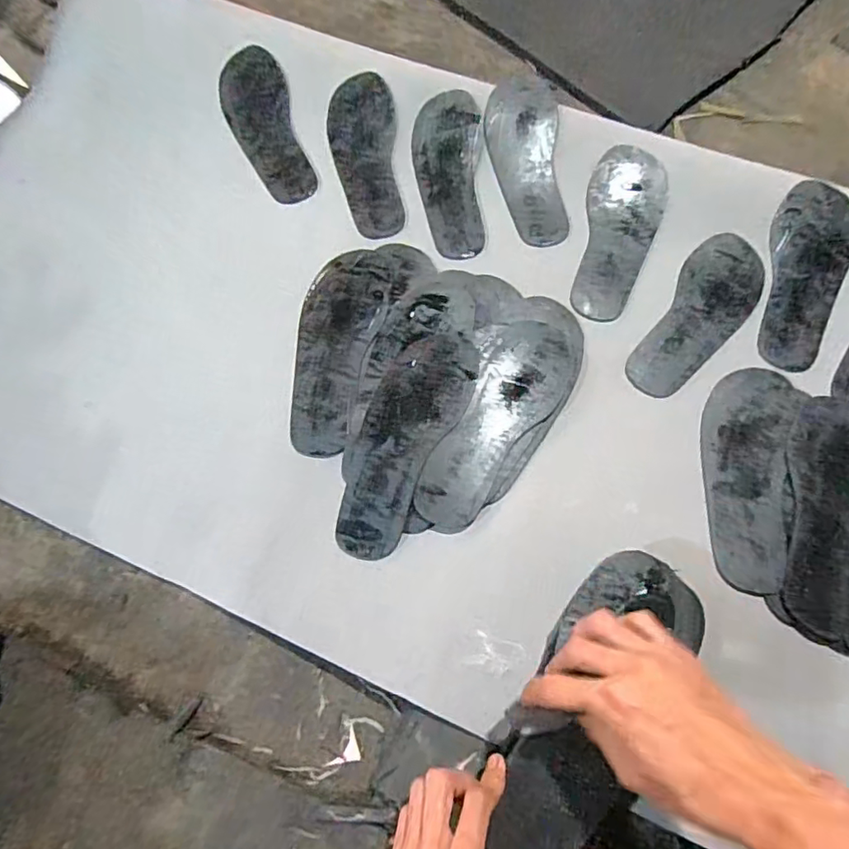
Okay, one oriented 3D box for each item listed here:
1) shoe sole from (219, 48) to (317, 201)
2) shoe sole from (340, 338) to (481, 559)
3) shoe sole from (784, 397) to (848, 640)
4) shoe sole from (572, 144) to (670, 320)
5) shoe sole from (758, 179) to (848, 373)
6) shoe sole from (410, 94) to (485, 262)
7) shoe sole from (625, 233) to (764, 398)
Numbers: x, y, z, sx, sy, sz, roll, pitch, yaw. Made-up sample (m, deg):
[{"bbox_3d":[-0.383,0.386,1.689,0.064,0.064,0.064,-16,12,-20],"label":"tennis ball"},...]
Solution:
[{"bbox_3d":[-0.209,-0.388,0.726,0.086,0.007,0.232,-19,82,0],"label":"shoe sole"},{"bbox_3d":[-0.020,0.014,0.578,0.093,0.020,0.251,20,73,8],"label":"shoe sole"},{"bbox_3d":[0.394,0.083,0.544,0.091,0.018,0.233,19,73,8],"label":"shoe sole"},{"bbox_3d":[0.233,-0.230,0.664,0.087,0.026,0.226,15,73,7],"label":"shoe sole"},{"bbox_3d":[0.438,-0.169,0.632,0.086,0.034,0.229,14,73,7],"label":"shoe sole"},{"bbox_3d":[0.030,-0.312,0.698,0.085,0.014,0.229,0,80,4],"label":"shoe sole"},{"bbox_3d":[0.312,-0.123,0.633,0.085,0.010,0.224,35,76,12],"label":"shoe sole"}]

